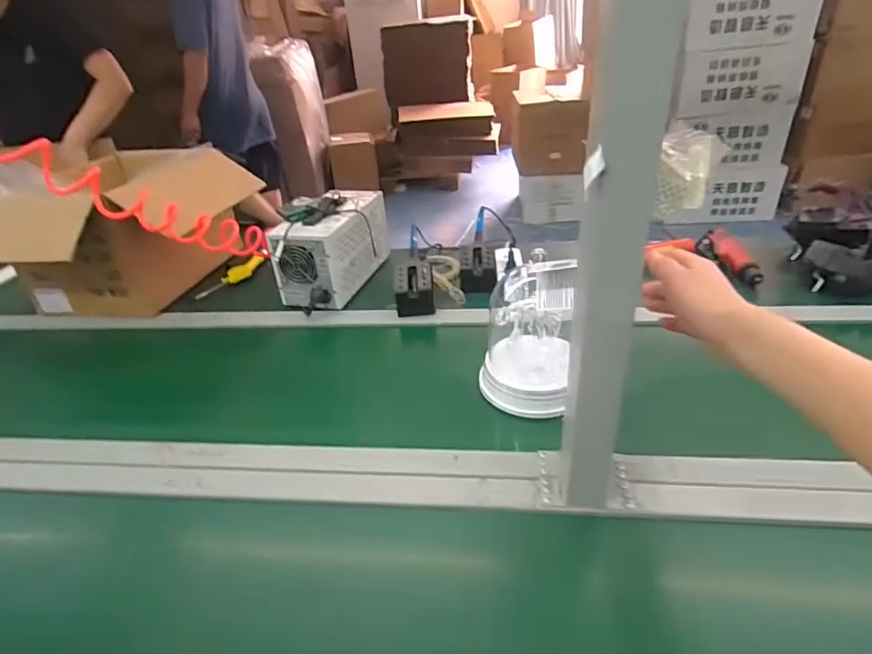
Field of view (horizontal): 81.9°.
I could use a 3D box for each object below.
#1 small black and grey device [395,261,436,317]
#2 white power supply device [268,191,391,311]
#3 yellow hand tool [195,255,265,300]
[{"bbox_3d":[-0.038,-0.071,0.926,0.073,0.077,0.069,-4,33,2],"label":"small black and grey device"},{"bbox_3d":[-0.204,-0.164,1.013,0.125,0.154,0.263,8,35,20],"label":"white power supply device"},{"bbox_3d":[-0.453,-0.111,1.102,0.021,0.034,0.170,19,40,32],"label":"yellow hand tool"}]

